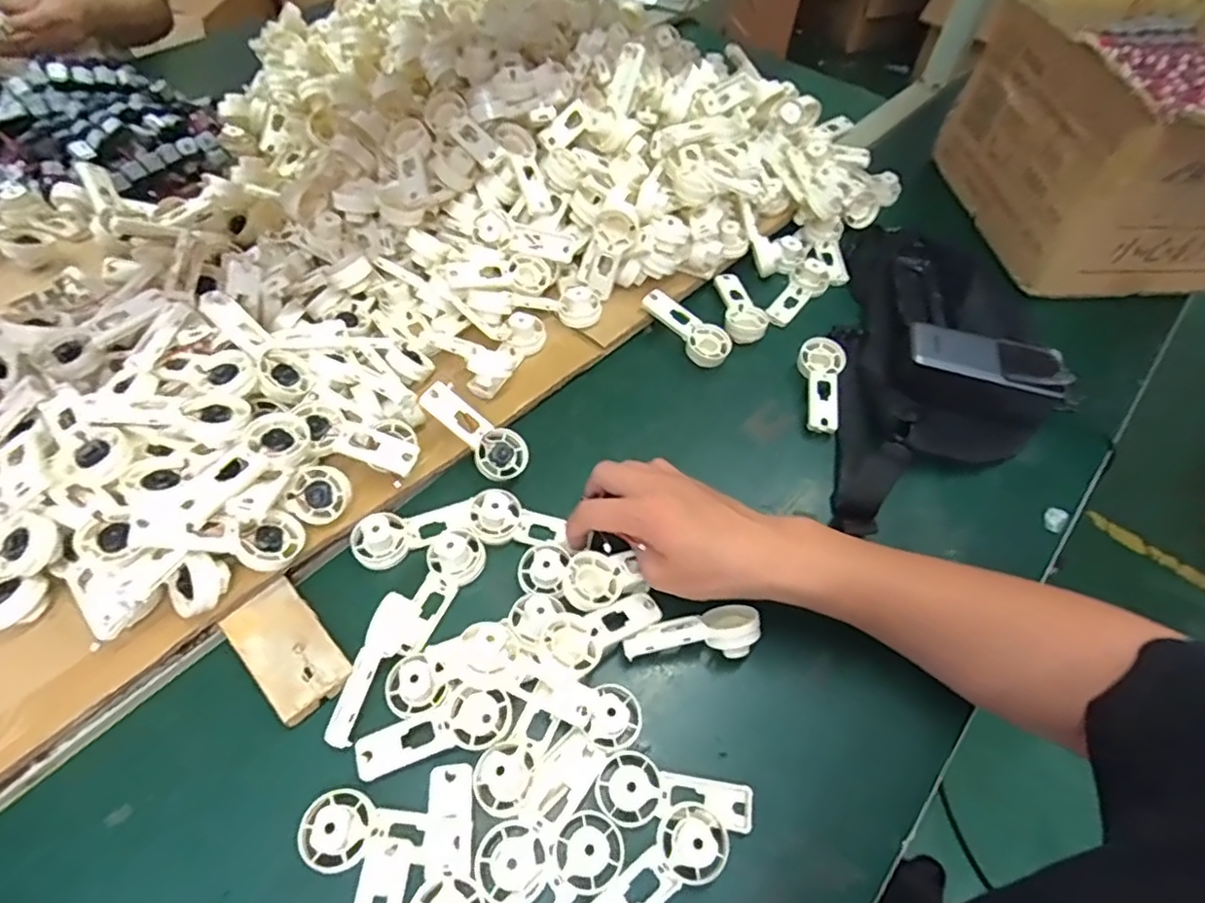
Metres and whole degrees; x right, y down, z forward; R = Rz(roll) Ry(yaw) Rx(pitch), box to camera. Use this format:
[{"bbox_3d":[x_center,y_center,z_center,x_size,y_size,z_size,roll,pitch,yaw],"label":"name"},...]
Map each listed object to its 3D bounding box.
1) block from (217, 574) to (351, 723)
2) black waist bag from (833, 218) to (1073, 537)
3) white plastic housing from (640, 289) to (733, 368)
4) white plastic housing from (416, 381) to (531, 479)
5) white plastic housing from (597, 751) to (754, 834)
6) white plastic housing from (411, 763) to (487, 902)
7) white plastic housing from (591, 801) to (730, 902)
[{"bbox_3d":[-0.204,0.128,0.406,0.048,0.013,0.087,-38,64,-26],"label":"block"},{"bbox_3d":[0.313,-0.076,0.564,0.193,0.056,0.363,14,55,7],"label":"black waist bag"},{"bbox_3d":[0.077,-0.116,0.581,0.093,0.019,0.035,41,61,7],"label":"white plastic housing"},{"bbox_3d":[-0.099,-0.016,0.486,0.093,0.014,0.037,43,58,-10],"label":"white plastic housing"},{"bbox_3d":[0.044,0.208,0.375,0.092,0.016,0.035,10,54,4],"label":"white plastic housing"},{"bbox_3d":[-0.082,0.226,0.348,0.038,0.019,0.090,2,54,-2],"label":"white plastic housing"},{"bbox_3d":[0.029,0.236,0.350,0.095,0.019,0.038,-28,60,-21],"label":"white plastic housing"}]

